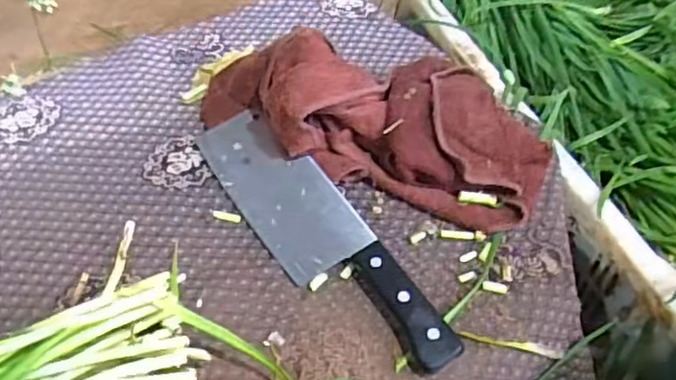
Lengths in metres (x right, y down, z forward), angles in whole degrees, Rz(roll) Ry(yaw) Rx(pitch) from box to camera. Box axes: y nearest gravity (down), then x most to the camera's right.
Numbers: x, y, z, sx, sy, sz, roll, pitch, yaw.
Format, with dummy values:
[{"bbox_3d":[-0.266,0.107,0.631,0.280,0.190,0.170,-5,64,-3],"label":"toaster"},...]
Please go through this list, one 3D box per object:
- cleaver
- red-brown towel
[{"bbox_3d":[-0.018,0.029,0.454,0.066,0.015,0.264,-33,57,-10],"label":"cleaver"},{"bbox_3d":[0.028,-0.066,0.497,0.286,0.088,0.134,14,52,11],"label":"red-brown towel"}]

